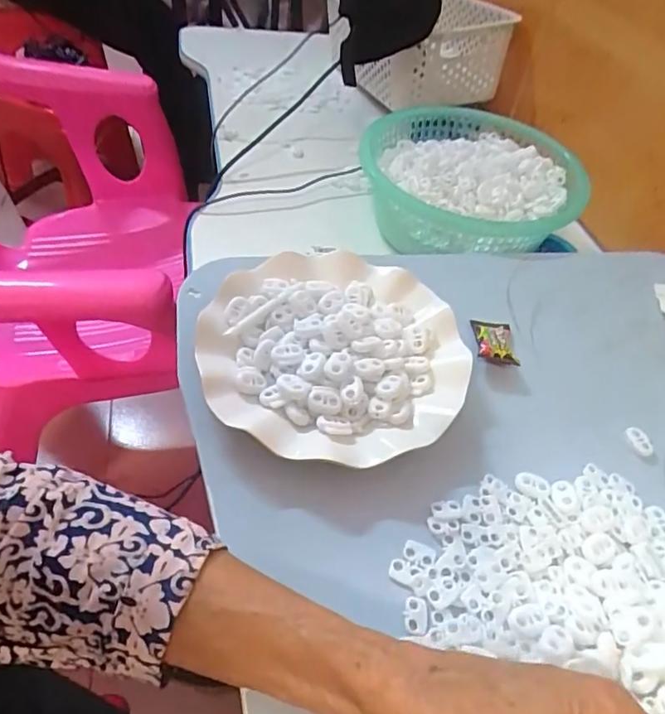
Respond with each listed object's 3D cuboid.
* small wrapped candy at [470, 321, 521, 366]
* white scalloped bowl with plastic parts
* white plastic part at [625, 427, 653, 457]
[{"bbox_3d":[0.123,-0.012,0.417,0.030,0.017,0.050,8,47,-1],"label":"small wrapped candy"},{"bbox_3d":[0.002,-0.002,0.385,0.175,0.053,0.177,4,47,-5],"label":"white scalloped bowl with plastic parts"},{"bbox_3d":[0.212,0.059,0.378,0.013,0.004,0.021,-8,50,-16],"label":"white plastic part"}]

